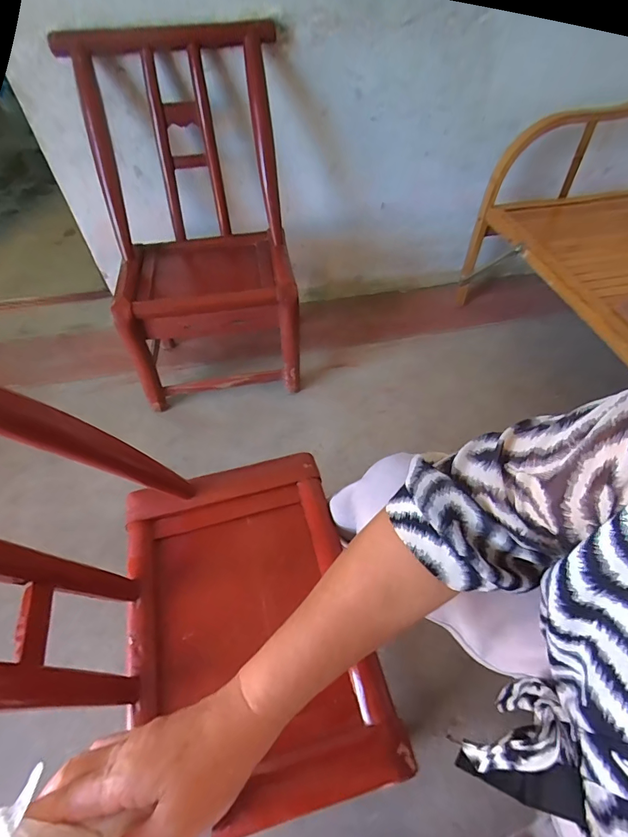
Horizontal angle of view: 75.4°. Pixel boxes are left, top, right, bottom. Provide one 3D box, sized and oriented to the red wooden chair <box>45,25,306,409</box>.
[{"bbox_3d":[-0.236,-0.368,0.871,0.356,0.649,0.346,-5,51,-5],"label":"red wooden chair"}]

